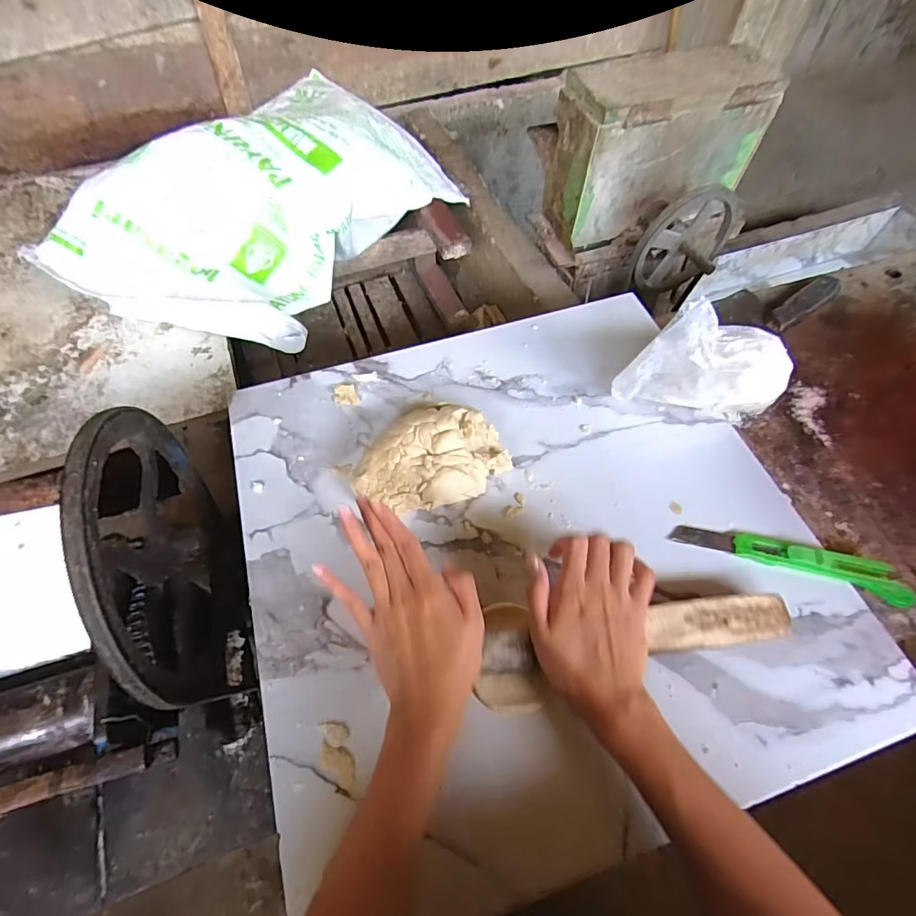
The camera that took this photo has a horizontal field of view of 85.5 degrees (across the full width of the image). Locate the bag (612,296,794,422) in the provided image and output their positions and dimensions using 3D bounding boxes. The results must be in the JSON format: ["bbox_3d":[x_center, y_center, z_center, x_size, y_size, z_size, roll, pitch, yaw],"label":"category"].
[{"bbox_3d":[0.247,-0.088,0.475,0.167,0.117,0.069,-15,60,-8],"label":"bag"}]

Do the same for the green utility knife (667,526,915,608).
[{"bbox_3d":[0.289,0.084,0.436,0.190,0.014,0.036,17,60,7],"label":"green utility knife"}]

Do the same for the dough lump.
[{"bbox_3d":[-0.025,0.002,0.462,0.146,0.057,0.097,-8,60,-4],"label":"dough lump"}]

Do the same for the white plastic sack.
[{"bbox_3d":[-0.325,-0.454,0.892,0.395,0.193,0.669,32,63,15],"label":"white plastic sack"}]

